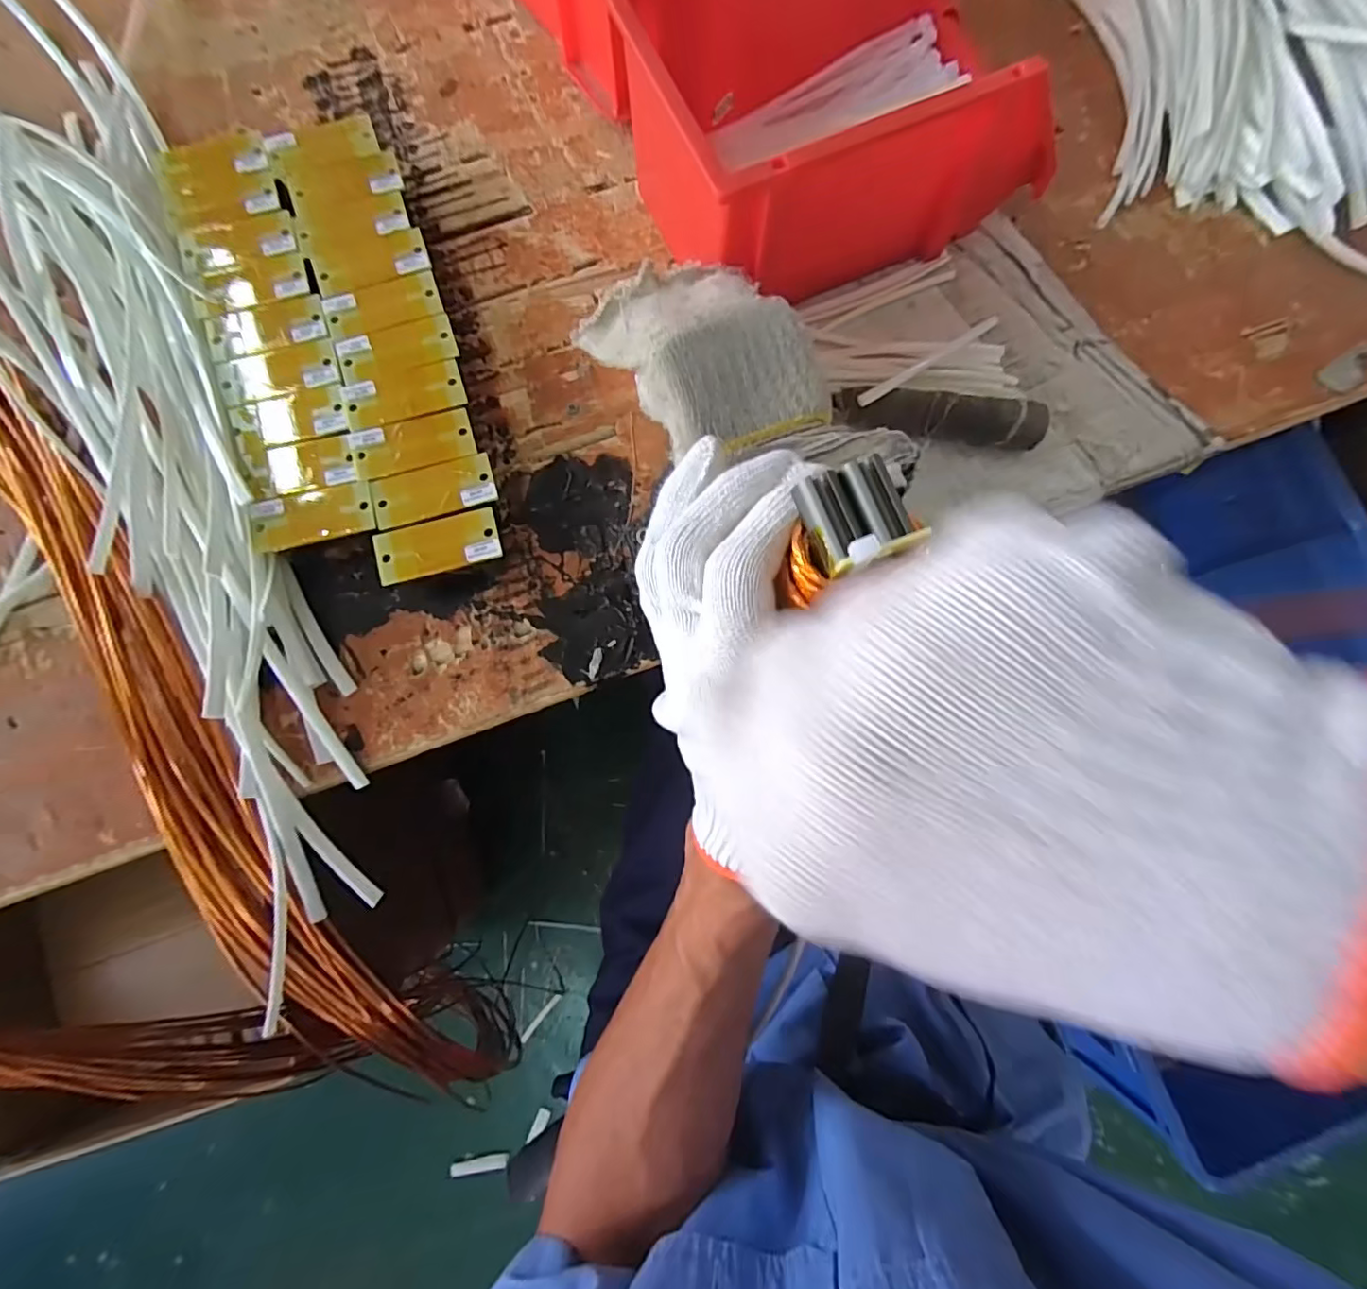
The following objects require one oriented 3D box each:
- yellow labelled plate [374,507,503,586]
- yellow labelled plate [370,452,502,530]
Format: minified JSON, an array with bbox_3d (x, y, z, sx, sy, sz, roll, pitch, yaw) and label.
[{"bbox_3d":[-0.143,-0.057,0.335,0.069,0.006,0.031,-14,82,0],"label":"yellow labelled plate"},{"bbox_3d":[-0.148,-0.092,0.338,0.070,0.006,0.030,-15,79,-4],"label":"yellow labelled plate"}]

